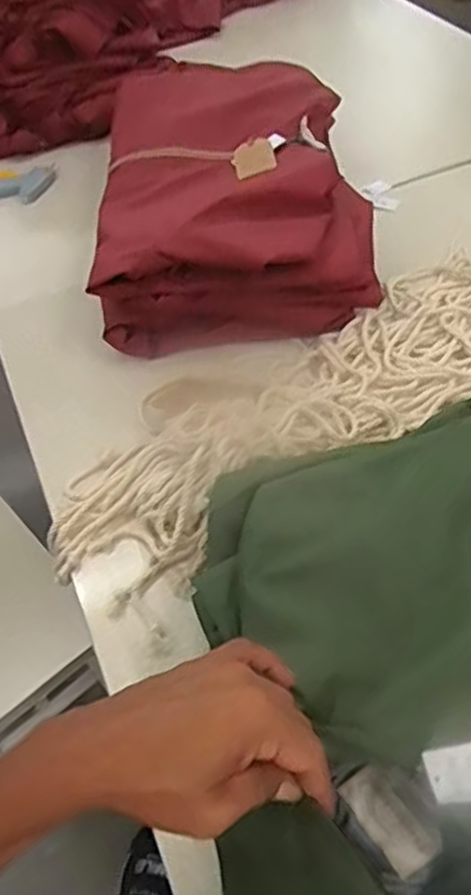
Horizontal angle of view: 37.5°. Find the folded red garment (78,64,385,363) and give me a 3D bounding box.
[{"bbox_3d":[-0.009,-0.385,1.013,0.356,0.137,0.500,-5,50,1],"label":"folded red garment"}]

